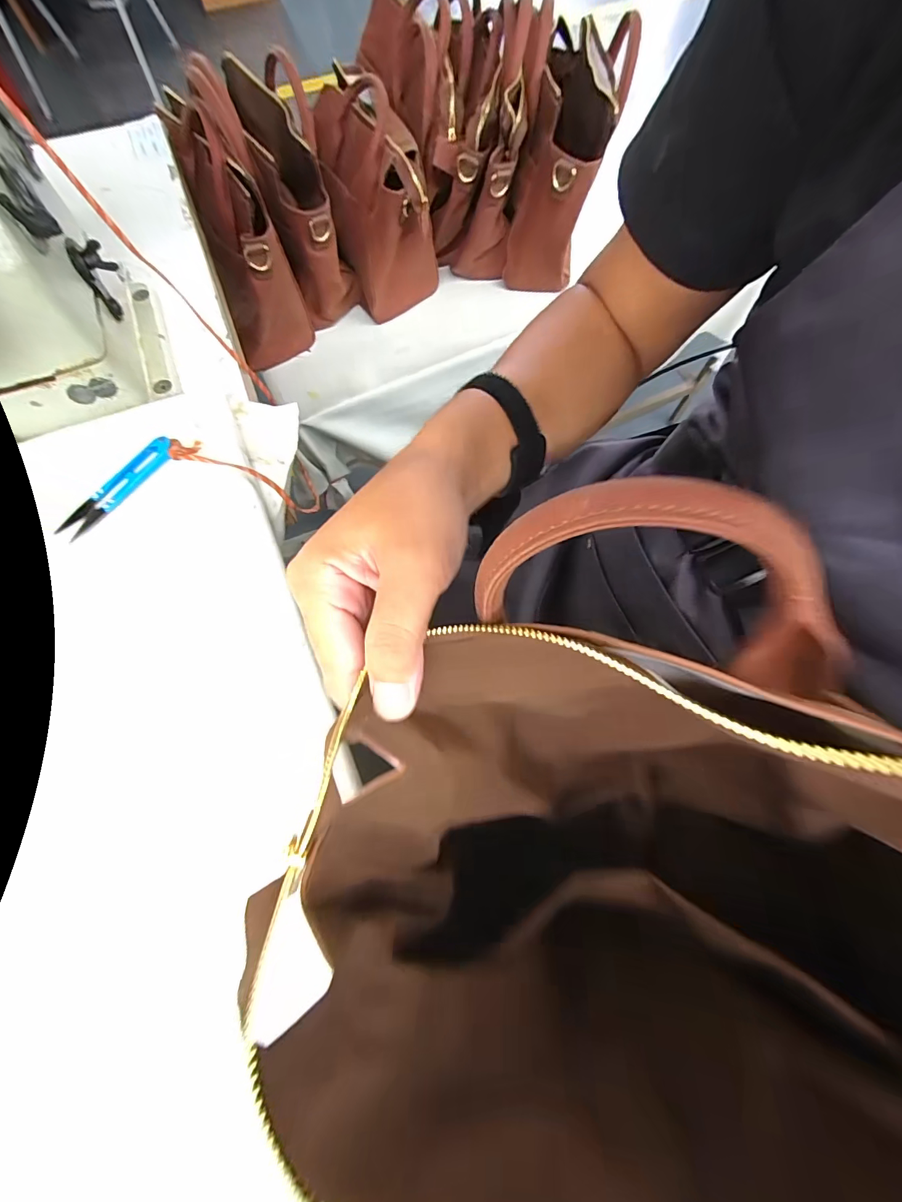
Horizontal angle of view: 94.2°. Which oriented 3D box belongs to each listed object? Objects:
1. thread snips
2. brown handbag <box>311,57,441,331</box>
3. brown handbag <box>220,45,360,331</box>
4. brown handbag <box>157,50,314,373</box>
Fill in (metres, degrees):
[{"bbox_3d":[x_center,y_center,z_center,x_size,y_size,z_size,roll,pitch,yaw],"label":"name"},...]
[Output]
[{"bbox_3d":[-0.248,-0.085,0.312,0.024,0.009,0.096,43,77,14],"label":"thread snips"},{"bbox_3d":[-0.114,-0.579,0.615,0.135,0.172,0.247,-17,72,-5],"label":"brown handbag"},{"bbox_3d":[-0.211,-0.558,0.598,0.086,0.196,0.228,-19,72,-5],"label":"brown handbag"},{"bbox_3d":[-0.283,-0.494,0.566,0.102,0.234,0.256,-17,72,-5],"label":"brown handbag"}]

